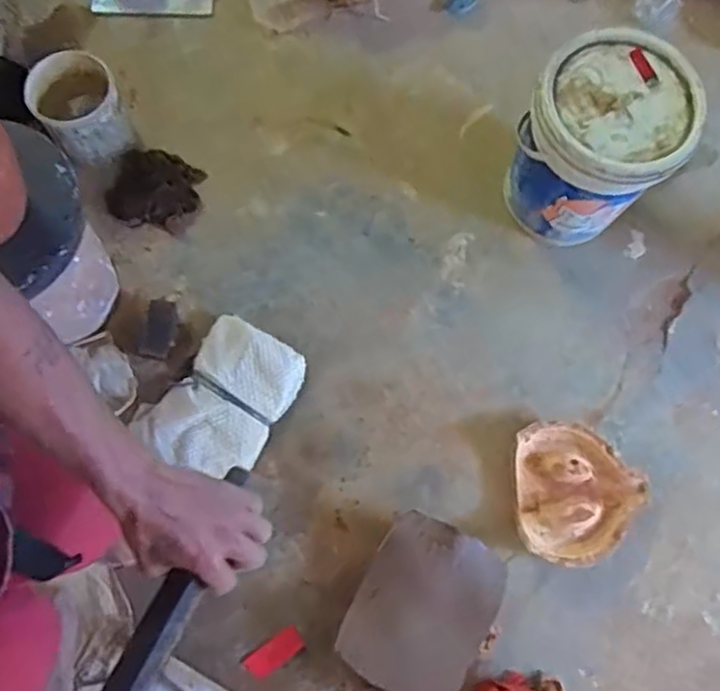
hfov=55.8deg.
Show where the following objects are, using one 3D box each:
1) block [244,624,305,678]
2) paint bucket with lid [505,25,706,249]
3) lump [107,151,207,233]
[{"bbox_3d":[-0.163,0.592,1.301,0.113,0.012,0.050,-33,76,-10],"label":"block"},{"bbox_3d":[0.486,-0.400,1.417,0.285,0.399,0.285,1,74,-3],"label":"paint bucket with lid"},{"bbox_3d":[-0.450,-0.349,1.533,0.177,0.074,0.178,10,73,2],"label":"lump"}]

